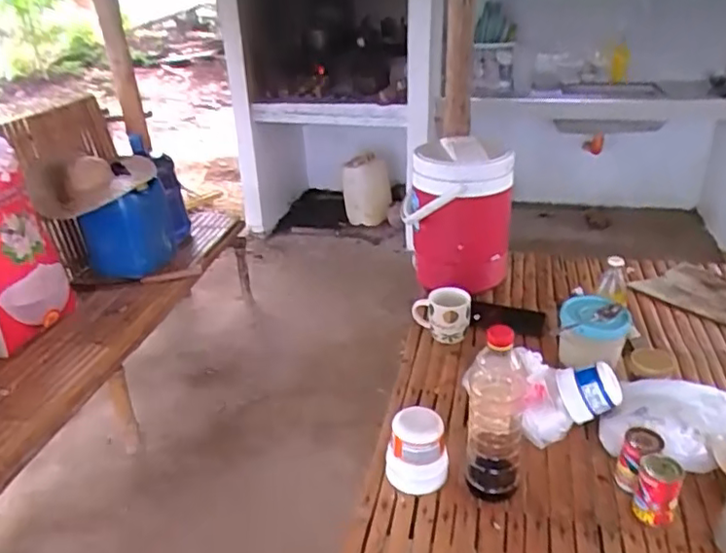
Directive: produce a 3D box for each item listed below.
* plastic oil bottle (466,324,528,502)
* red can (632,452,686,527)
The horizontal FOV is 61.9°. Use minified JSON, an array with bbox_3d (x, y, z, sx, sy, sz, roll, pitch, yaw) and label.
[{"bbox_3d":[0.187,0.190,0.856,0.077,0.266,0.074,3,27,11],"label":"plastic oil bottle"},{"bbox_3d":[0.404,0.289,0.827,0.051,0.095,0.056,-2,26,1],"label":"red can"}]

